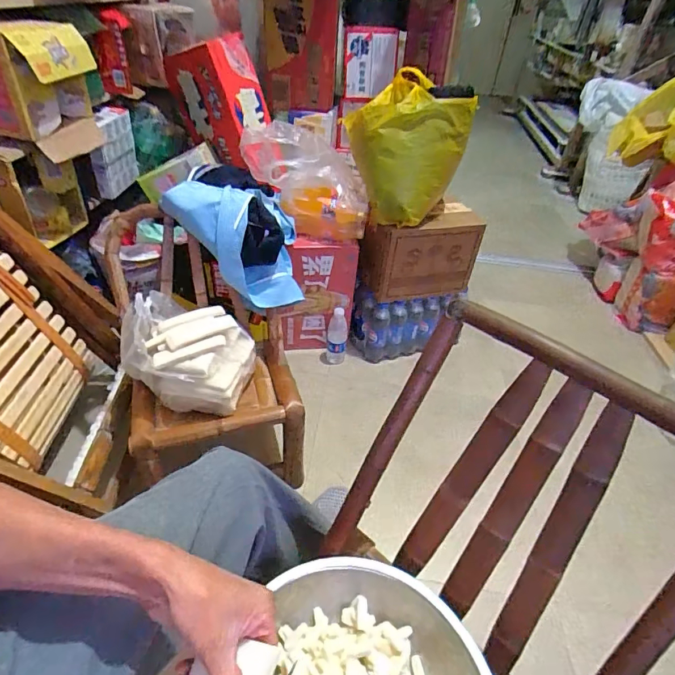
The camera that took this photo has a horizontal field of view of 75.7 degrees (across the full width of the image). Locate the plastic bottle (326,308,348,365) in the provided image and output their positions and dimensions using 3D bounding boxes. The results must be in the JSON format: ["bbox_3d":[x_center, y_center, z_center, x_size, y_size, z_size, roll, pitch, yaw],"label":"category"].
[{"bbox_3d":[-0.003,-0.003,1.443,0.068,0.195,0.080,2,40,-4],"label":"plastic bottle"}]

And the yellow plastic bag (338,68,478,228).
[{"bbox_3d":[0.177,-0.499,1.175,0.322,0.308,0.204,7,40,2],"label":"yellow plastic bag"}]

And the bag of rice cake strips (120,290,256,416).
[{"bbox_3d":[-0.330,0.029,0.969,0.259,0.184,0.210,11,41,7],"label":"bag of rice cake strips"}]

